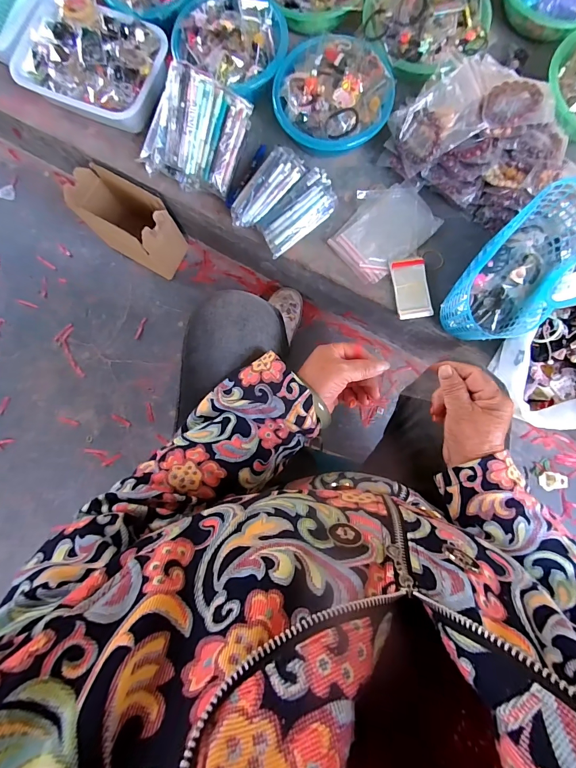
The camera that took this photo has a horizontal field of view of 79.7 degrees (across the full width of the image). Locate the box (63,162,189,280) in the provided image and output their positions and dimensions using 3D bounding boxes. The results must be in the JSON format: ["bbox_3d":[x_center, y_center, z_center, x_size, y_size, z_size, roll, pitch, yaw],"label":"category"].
[{"bbox_3d":[-0.369,-0.375,0.821,0.225,0.176,0.116,31,86,4],"label":"box"}]

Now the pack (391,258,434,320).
[{"bbox_3d":[0.243,-0.188,0.679,0.065,0.008,0.119,-7,84,1],"label":"pack"}]

